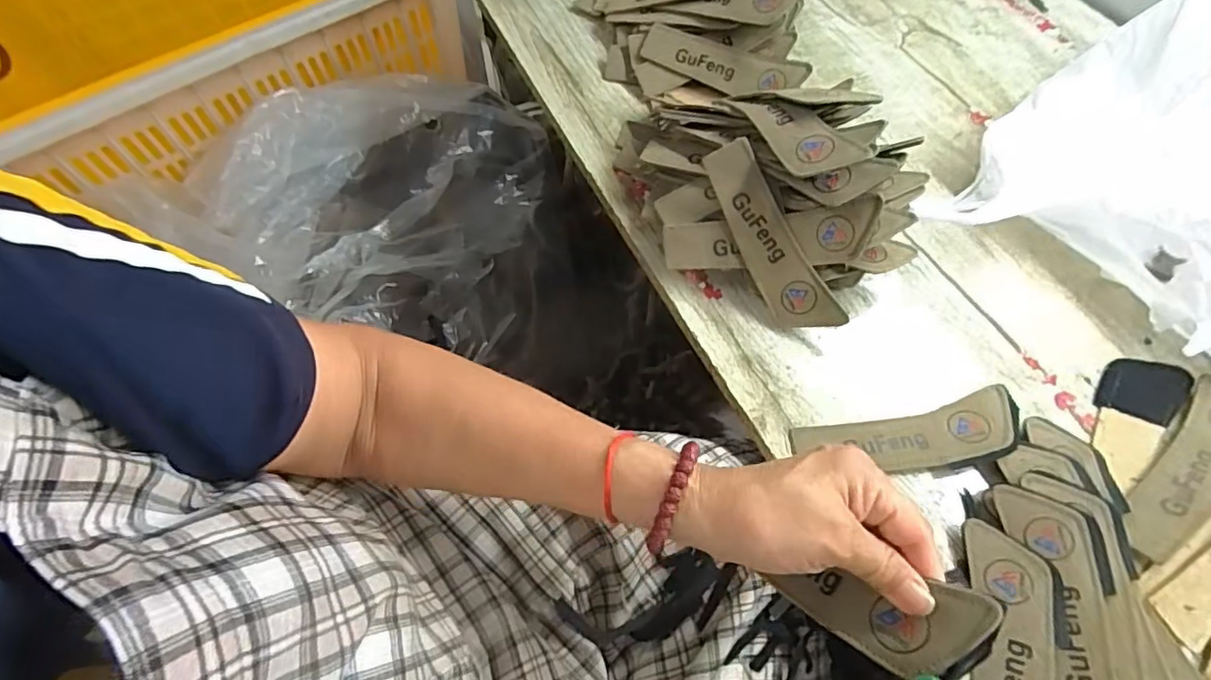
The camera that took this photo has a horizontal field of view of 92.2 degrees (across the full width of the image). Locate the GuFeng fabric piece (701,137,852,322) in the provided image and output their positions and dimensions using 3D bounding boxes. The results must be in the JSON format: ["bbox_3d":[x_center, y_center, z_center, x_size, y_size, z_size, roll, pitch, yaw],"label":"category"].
[{"bbox_3d":[0.119,-0.072,0.436,0.046,0.007,0.151,-30,92,22],"label":"GuFeng fabric piece"}]

